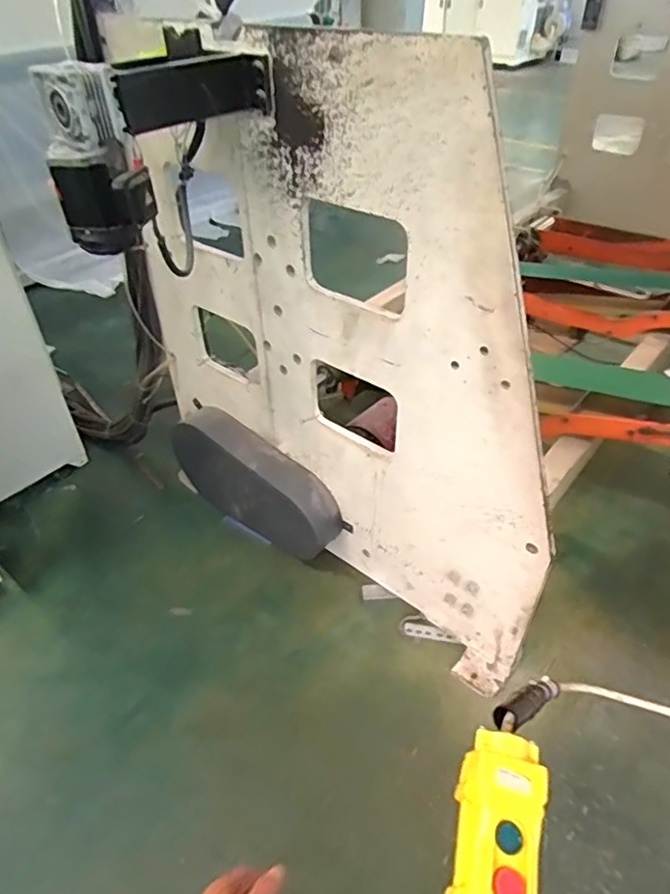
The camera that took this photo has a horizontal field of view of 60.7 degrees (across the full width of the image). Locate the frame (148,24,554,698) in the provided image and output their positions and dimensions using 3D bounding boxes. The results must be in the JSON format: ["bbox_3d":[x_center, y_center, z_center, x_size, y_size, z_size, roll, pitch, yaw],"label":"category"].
[{"bbox_3d":[0.017,-0.190,1.541,1.539,1.562,0.066,37,53,21],"label":"frame"}]

